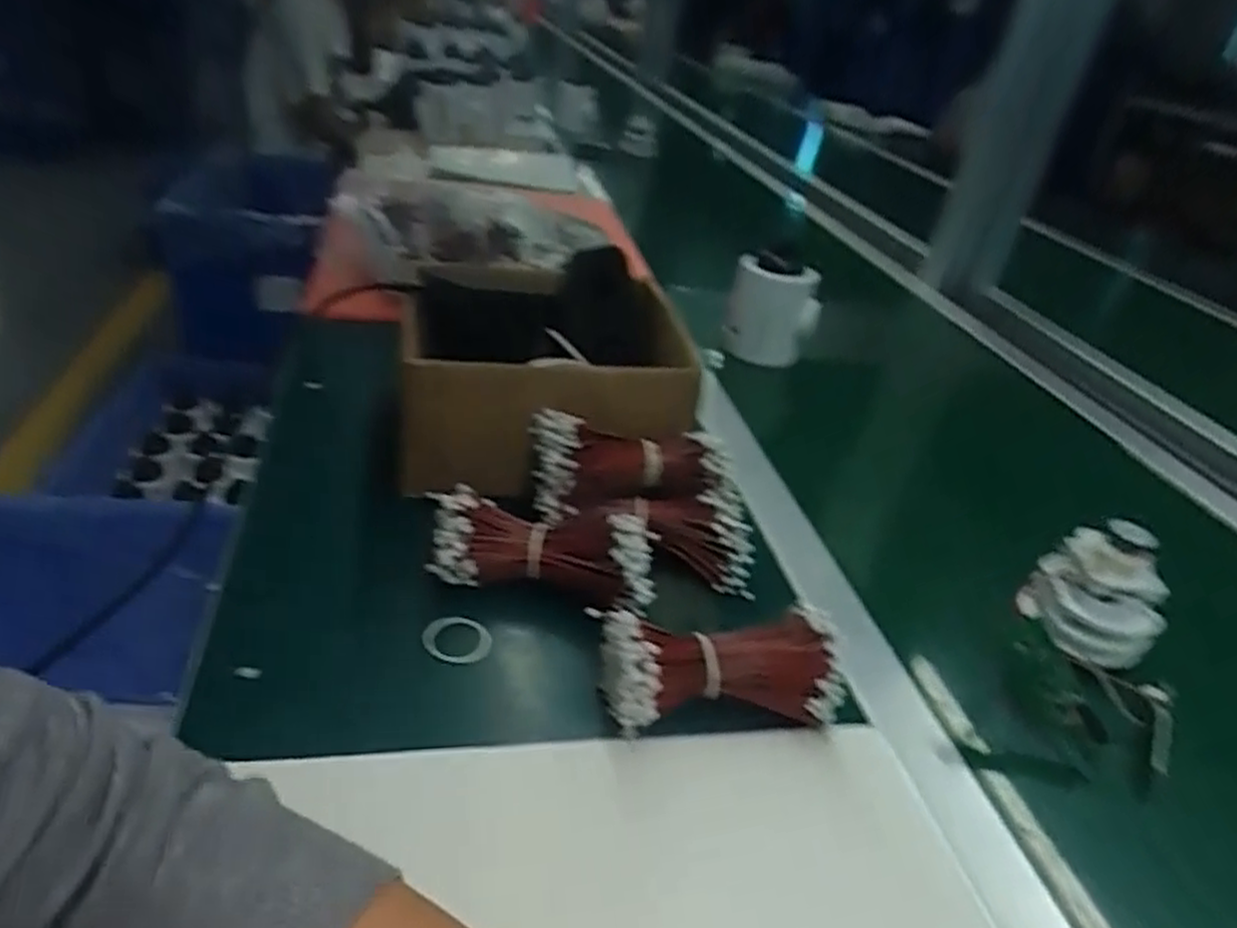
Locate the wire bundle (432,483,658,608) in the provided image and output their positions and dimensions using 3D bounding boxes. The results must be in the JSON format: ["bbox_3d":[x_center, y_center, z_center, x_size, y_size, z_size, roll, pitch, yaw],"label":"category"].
[{"bbox_3d":[-0.045,0.053,0.482,0.134,0.050,0.045,9,35,2],"label":"wire bundle"}]

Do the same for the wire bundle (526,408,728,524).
[{"bbox_3d":[0.010,-0.002,0.524,0.130,0.052,0.049,2,36,-8],"label":"wire bundle"}]

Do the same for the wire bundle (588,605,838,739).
[{"bbox_3d":[0.052,0.108,0.422,0.123,0.045,0.057,3,35,-6],"label":"wire bundle"}]

